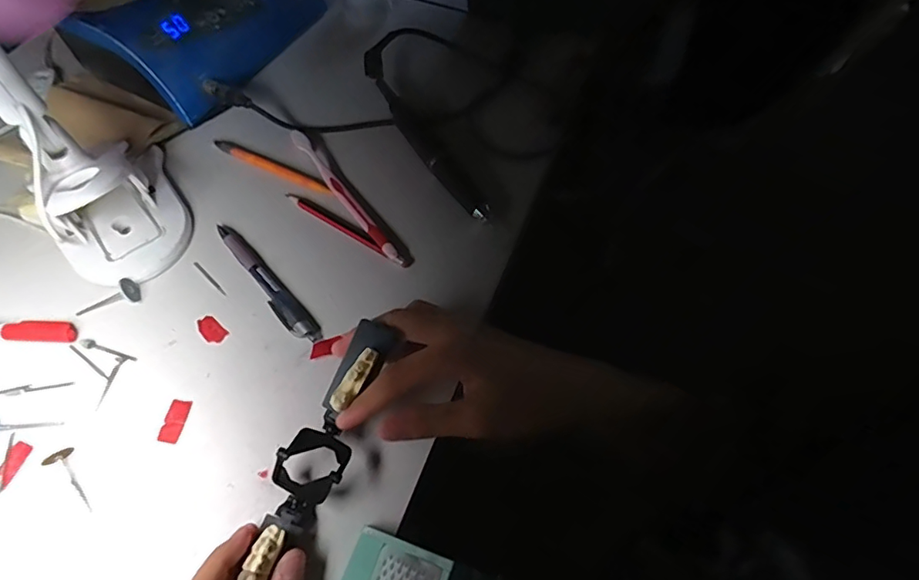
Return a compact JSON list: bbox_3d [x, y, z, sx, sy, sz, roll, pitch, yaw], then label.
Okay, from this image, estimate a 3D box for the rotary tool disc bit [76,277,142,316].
[{"bbox_3d":[-0.278,0.009,0.397,0.045,0.018,0.017,-27,65,0],"label":"rotary tool disc bit"}]

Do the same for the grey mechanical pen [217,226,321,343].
[{"bbox_3d":[-0.157,-0.006,0.404,0.019,0.008,0.134,-38,69,-19],"label":"grey mechanical pen"}]

